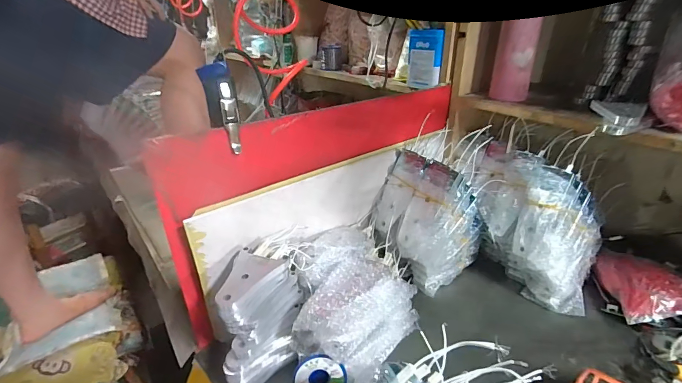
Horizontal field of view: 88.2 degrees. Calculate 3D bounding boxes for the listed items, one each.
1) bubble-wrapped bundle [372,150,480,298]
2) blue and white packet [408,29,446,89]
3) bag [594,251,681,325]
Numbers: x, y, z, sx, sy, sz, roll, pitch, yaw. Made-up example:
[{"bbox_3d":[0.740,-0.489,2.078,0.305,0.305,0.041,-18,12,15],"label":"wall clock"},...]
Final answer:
[{"bbox_3d":[0.154,0.046,0.653,0.185,0.212,0.141,-19,32,-33],"label":"bubble-wrapped bundle"},{"bbox_3d":[0.167,-0.267,0.712,0.018,0.112,0.082,-16,26,-39],"label":"blue and white packet"},{"bbox_3d":[0.515,0.152,0.580,0.123,0.046,0.137,3,27,7],"label":"bag"}]

